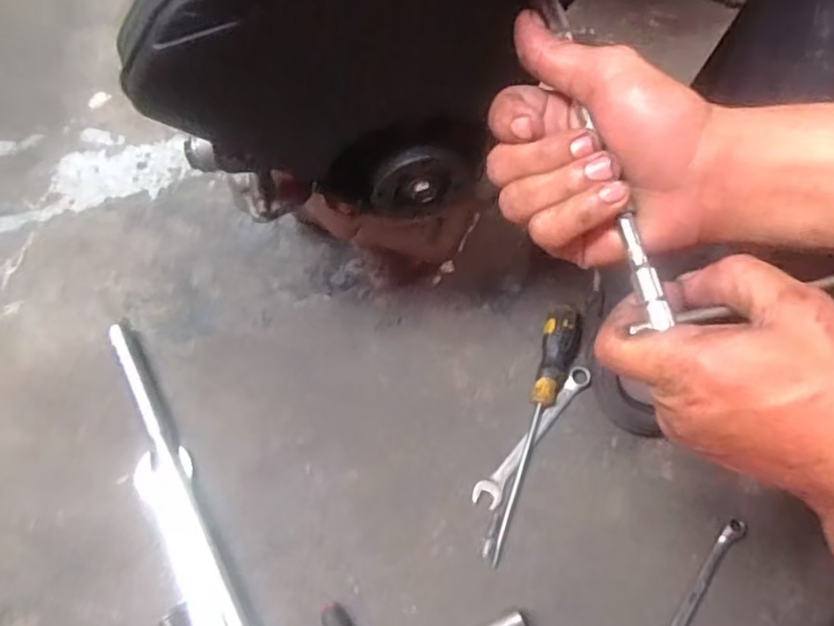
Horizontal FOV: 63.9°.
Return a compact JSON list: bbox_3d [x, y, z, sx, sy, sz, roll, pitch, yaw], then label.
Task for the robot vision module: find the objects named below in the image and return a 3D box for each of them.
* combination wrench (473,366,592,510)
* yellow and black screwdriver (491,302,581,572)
[{"bbox_3d":[0.106,0.109,0.603,0.023,0.010,0.158,37,68,14],"label":"combination wrench"},{"bbox_3d":[0.105,0.100,0.594,0.031,0.029,0.234,18,65,6],"label":"yellow and black screwdriver"}]

